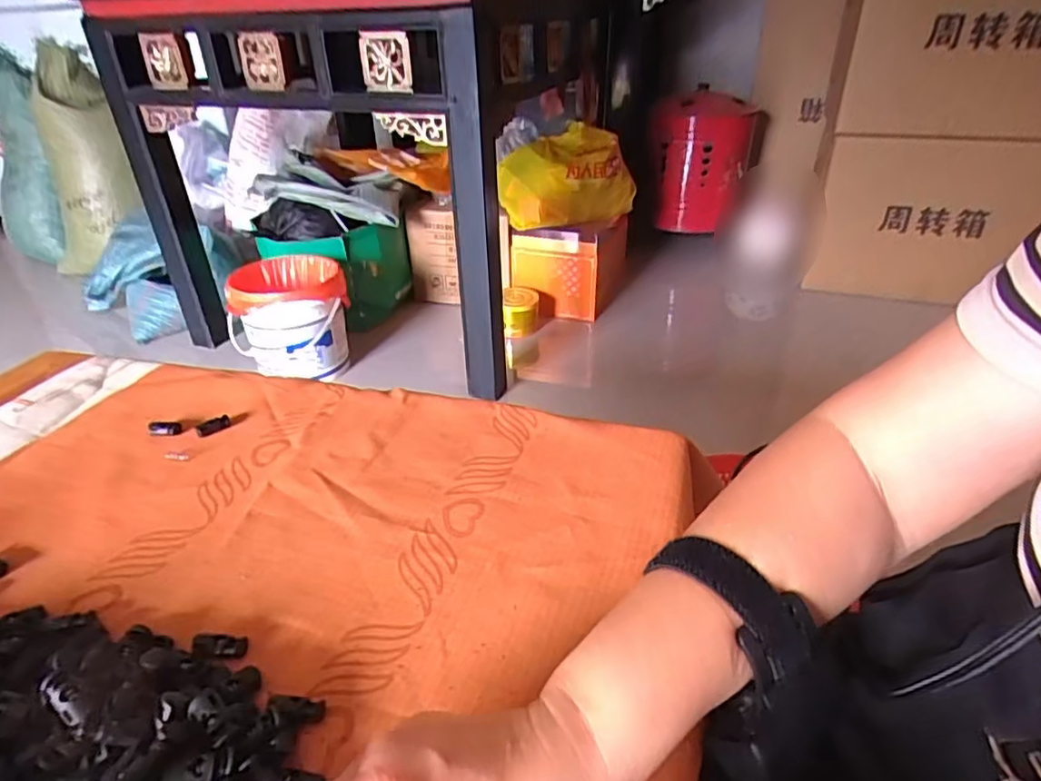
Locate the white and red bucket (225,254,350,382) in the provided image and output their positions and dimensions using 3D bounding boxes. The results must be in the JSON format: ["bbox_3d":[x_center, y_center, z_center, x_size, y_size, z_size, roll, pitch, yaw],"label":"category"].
[{"bbox_3d":[-0.584,-0.176,1.565,0.284,0.255,0.235,-18,35,-24],"label":"white and red bucket"}]

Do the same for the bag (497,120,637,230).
[{"bbox_3d":[0.154,-0.639,1.844,0.393,0.243,0.200,-25,38,-33],"label":"bag"}]

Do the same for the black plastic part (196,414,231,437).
[{"bbox_3d":[-0.261,0.030,0.520,0.027,0.010,0.010,-25,38,-32],"label":"black plastic part"}]

